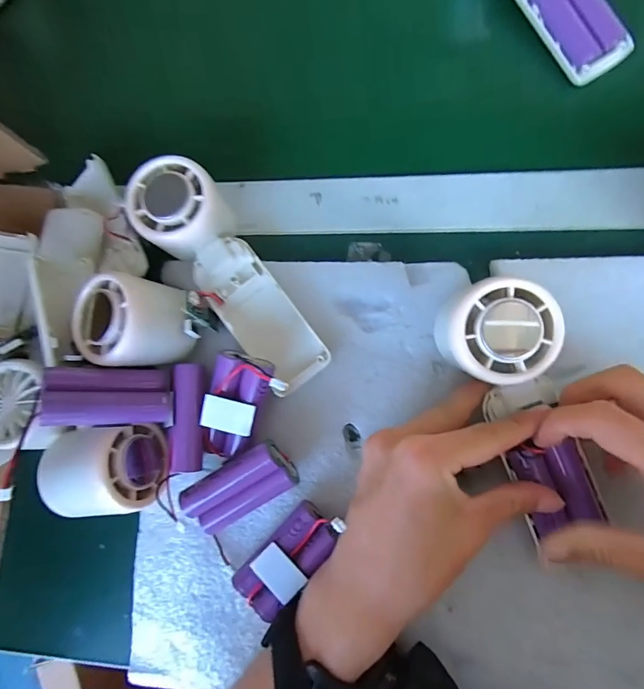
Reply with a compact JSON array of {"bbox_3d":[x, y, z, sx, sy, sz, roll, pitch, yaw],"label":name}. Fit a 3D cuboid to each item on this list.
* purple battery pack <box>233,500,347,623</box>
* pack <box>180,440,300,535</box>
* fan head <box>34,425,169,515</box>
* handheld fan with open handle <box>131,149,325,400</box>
[{"bbox_3d":[-0.020,0.130,0.259,0.032,0.021,0.072,41,90,10],"label":"purple battery pack"},{"bbox_3d":[-0.050,0.087,0.258,0.066,0.019,0.038,-30,111,7],"label":"pack"},{"bbox_3d":[-0.137,0.078,0.257,0.057,0.061,0.052,-14,80,21],"label":"fan head"},{"bbox_3d":[-0.059,-0.045,0.286,0.054,0.050,0.168,-37,93,2],"label":"handheld fan with open handle"}]

